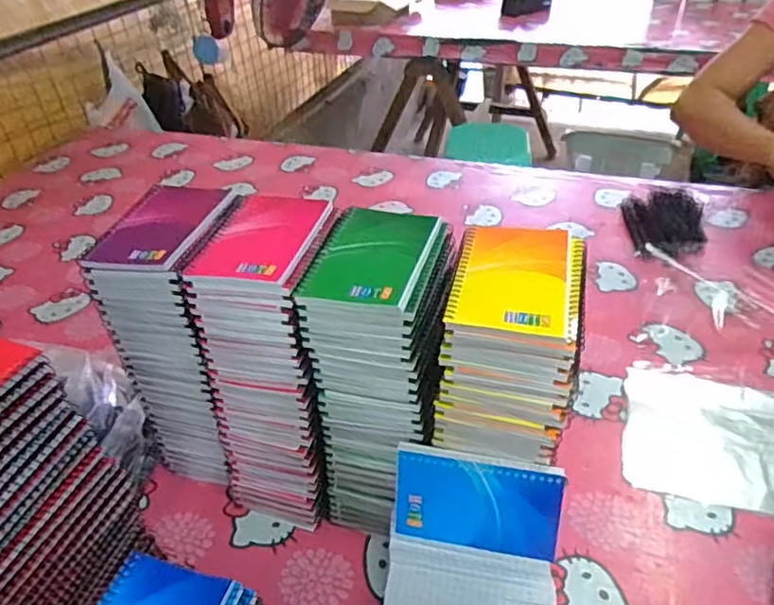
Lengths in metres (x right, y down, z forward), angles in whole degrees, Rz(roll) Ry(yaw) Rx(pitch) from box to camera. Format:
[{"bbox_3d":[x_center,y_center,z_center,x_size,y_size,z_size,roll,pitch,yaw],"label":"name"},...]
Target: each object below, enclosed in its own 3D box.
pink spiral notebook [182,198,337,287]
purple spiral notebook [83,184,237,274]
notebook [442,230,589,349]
[{"bbox_3d":[-0.107,-0.057,0.517,0.092,0.007,0.134,6,38,11],"label":"pink spiral notebook"},{"bbox_3d":[-0.196,-0.068,0.542,0.090,0.015,0.135,3,37,8],"label":"purple spiral notebook"},{"bbox_3d":[0.099,-0.018,0.458,0.095,0.014,0.127,6,38,12],"label":"notebook"}]

